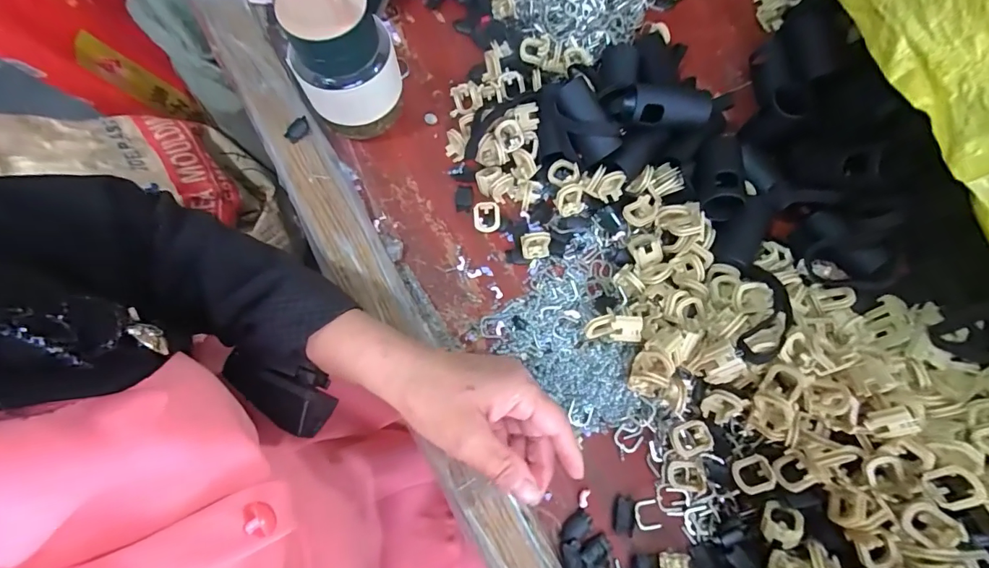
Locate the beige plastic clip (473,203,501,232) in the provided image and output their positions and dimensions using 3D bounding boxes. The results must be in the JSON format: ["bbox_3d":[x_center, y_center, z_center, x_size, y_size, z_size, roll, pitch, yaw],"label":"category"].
[{"bbox_3d":[-0.006,-0.055,0.359,0.024,0.009,0.024,0,100,3],"label":"beige plastic clip"}]

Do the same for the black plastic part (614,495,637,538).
[{"bbox_3d":[0.092,0.164,0.304,0.014,0.004,0.025,4,76,3],"label":"black plastic part"}]

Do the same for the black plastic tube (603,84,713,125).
[{"bbox_3d":[0.131,-0.139,0.347,0.071,0.039,0.035,4,77,-12],"label":"black plastic tube"}]

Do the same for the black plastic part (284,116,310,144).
[{"bbox_3d":[-0.166,-0.130,0.366,0.023,0.009,0.015,-42,78,-8],"label":"black plastic part"}]

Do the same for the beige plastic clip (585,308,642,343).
[{"bbox_3d":[0.088,0.031,0.318,0.038,0.027,0.020,8,76,4],"label":"beige plastic clip"}]

